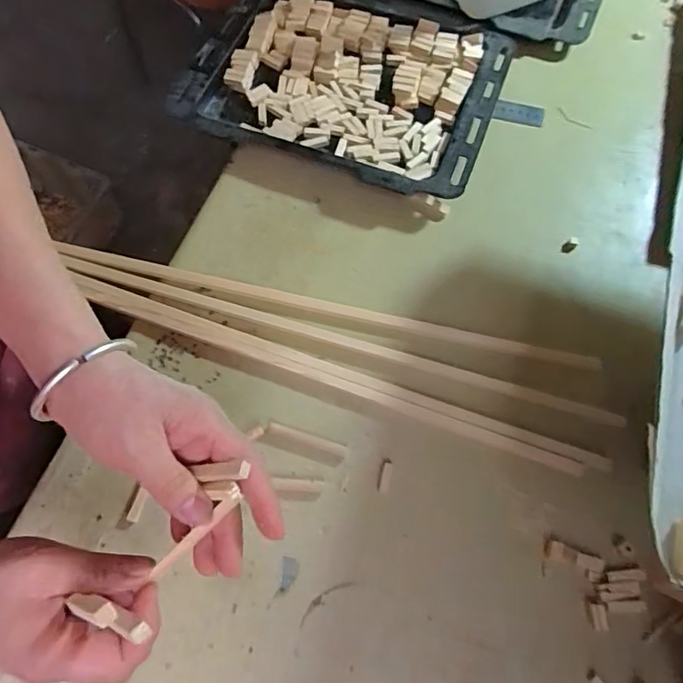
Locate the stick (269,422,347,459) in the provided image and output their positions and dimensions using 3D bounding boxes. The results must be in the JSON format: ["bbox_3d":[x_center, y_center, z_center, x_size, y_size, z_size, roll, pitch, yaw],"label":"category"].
[{"bbox_3d":[-0.031,0.091,0.466,0.075,0.004,0.010,18,72,7],"label":"stick"}]

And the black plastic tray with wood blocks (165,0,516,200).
[{"bbox_3d":[-0.002,-0.311,0.599,0.358,0.031,0.247,21,72,7],"label":"black plastic tray with wood blocks"}]

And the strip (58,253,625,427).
[{"bbox_3d":[-0.018,-0.007,0.494,0.561,0.018,0.016,16,71,6],"label":"strip"}]

